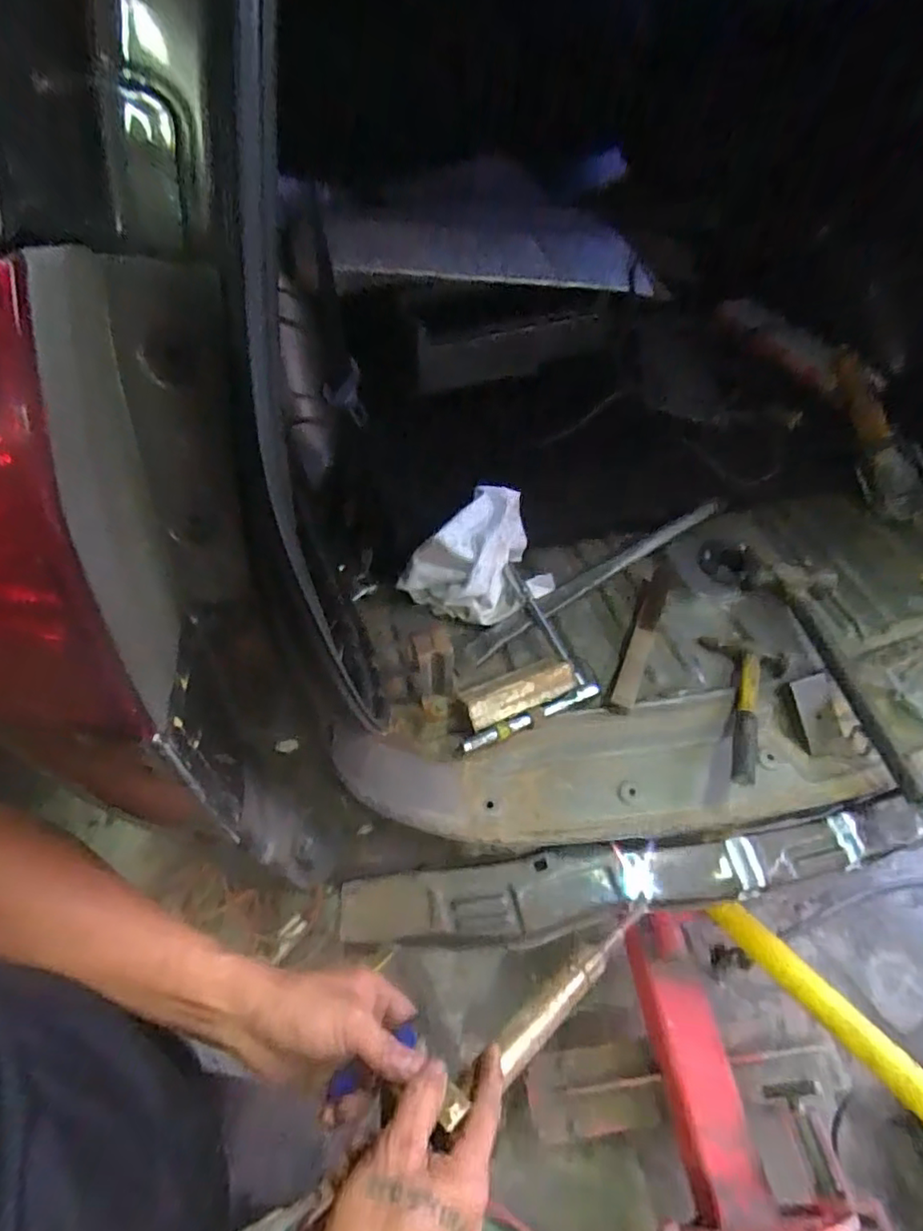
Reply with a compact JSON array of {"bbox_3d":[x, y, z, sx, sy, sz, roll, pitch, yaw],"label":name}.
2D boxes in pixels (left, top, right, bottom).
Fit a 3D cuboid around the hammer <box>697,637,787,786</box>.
[{"bbox_3d":[0.345,0.107,0.722,0.104,0.030,0.250,22,38,11],"label":"hammer"}]

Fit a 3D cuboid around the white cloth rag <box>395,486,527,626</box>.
[{"bbox_3d":[0.021,-0.100,0.842,0.167,0.106,0.188,15,51,11],"label":"white cloth rag"}]

